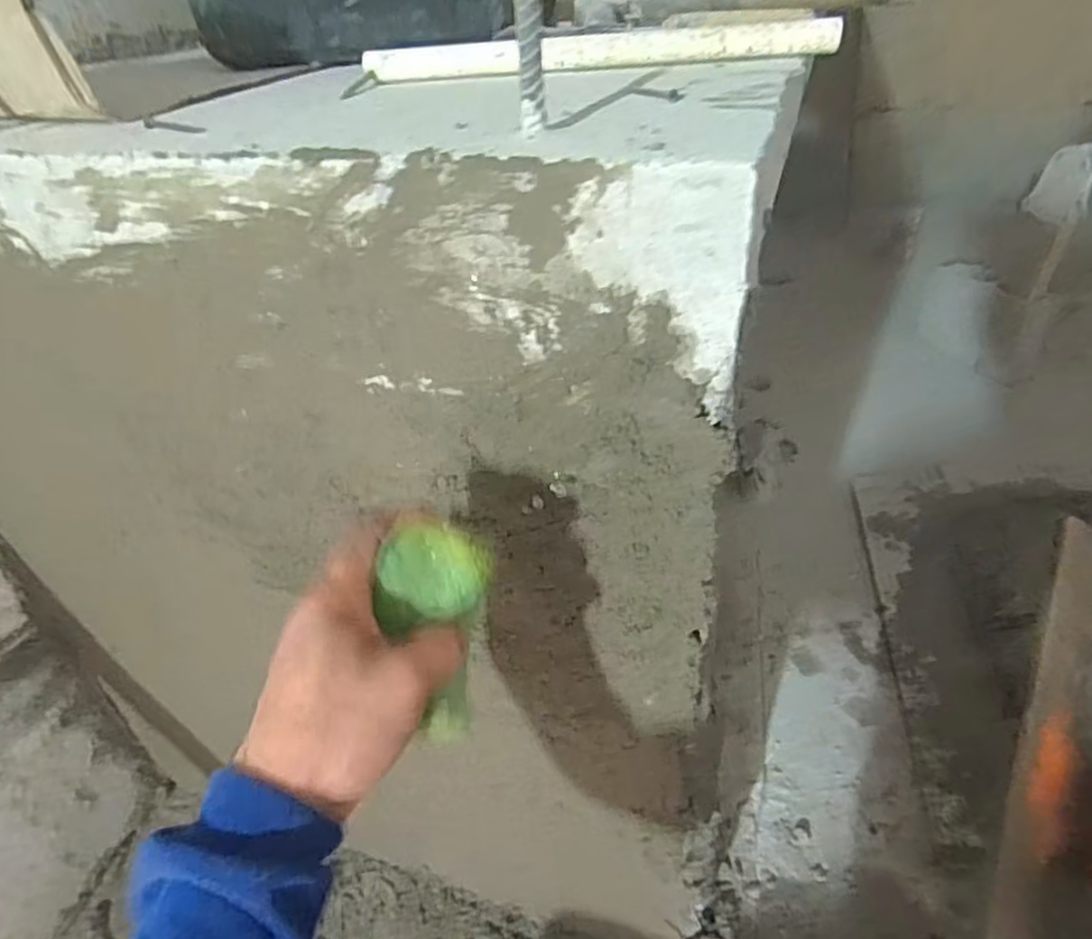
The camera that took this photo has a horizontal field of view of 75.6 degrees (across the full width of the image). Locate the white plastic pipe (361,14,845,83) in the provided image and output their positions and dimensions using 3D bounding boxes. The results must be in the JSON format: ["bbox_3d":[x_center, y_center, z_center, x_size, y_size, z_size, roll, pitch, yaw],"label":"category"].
[{"bbox_3d":[0.033,-0.290,0.488,0.319,0.021,0.027,1,38,8],"label":"white plastic pipe"}]

